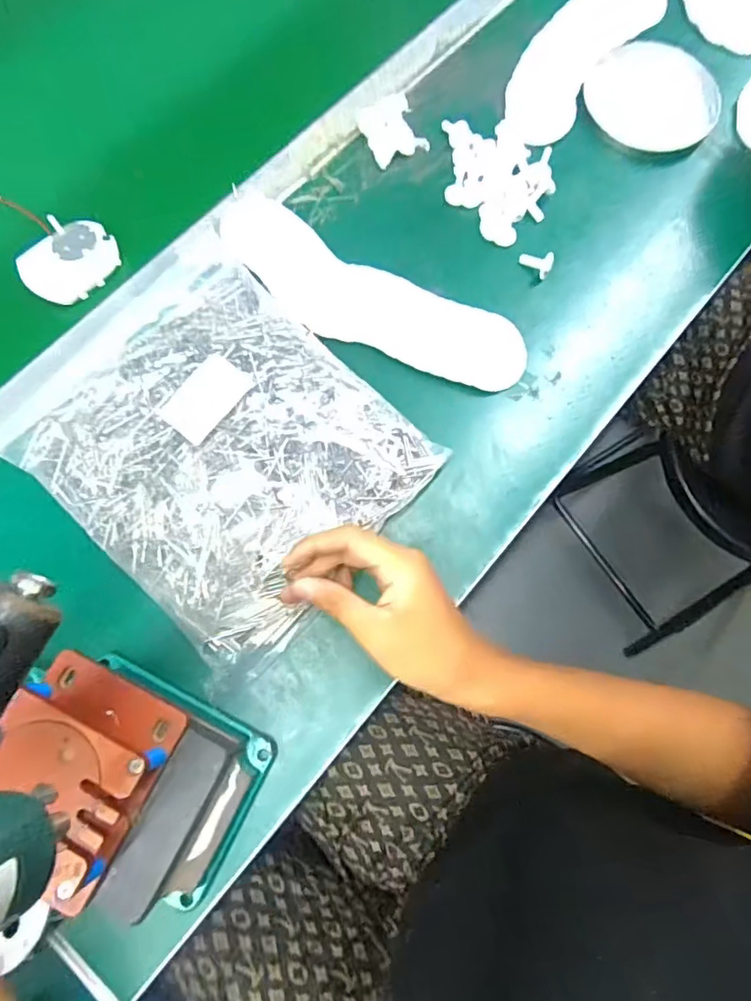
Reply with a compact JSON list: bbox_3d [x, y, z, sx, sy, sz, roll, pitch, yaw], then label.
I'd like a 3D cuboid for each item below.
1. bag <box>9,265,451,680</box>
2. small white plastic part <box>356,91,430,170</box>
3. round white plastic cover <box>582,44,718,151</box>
[{"bbox_3d":[-0.115,-0.042,0.416,0.258,0.045,0.224,41,79,8],"label":"bag"},{"bbox_3d":[0.014,-0.343,0.523,0.050,0.019,0.056,-29,77,-9],"label":"small white plastic part"},{"bbox_3d":[0.271,-0.393,0.549,0.123,0.012,0.120,0,75,-1],"label":"round white plastic cover"}]

